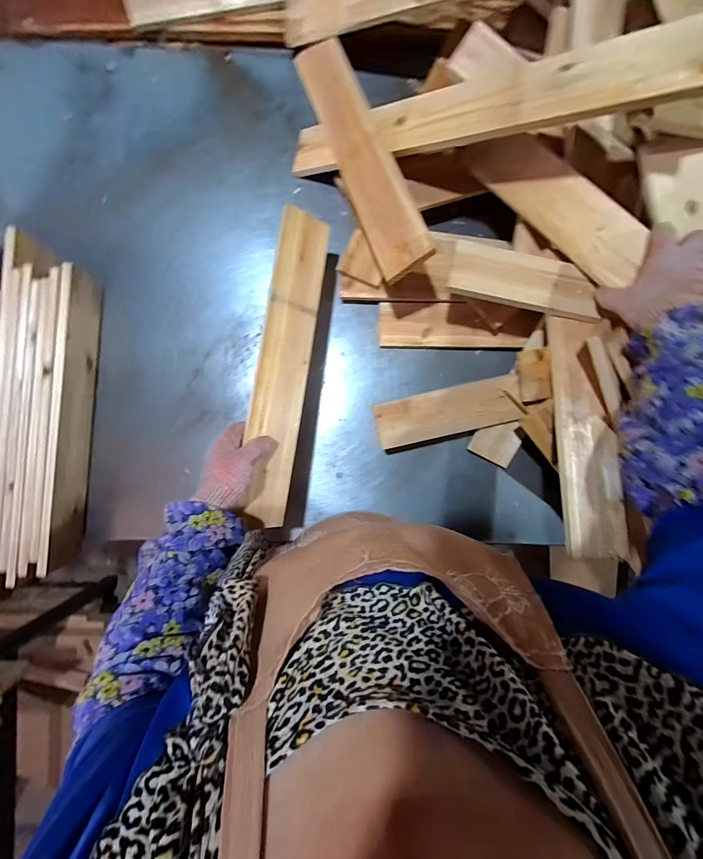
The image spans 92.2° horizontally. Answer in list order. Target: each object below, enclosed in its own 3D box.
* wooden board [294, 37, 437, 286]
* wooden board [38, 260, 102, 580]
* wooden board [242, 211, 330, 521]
[{"bbox_3d":[0.013,-0.434,0.527,0.080,0.017,0.440,-24,76,19],"label":"wooden board"},{"bbox_3d":[-0.479,-0.015,0.581,0.019,0.080,0.494,6,91,0],"label":"wooden board"},{"bbox_3d":[-0.102,-0.093,0.518,0.080,0.008,0.469,11,86,-34],"label":"wooden board"}]

